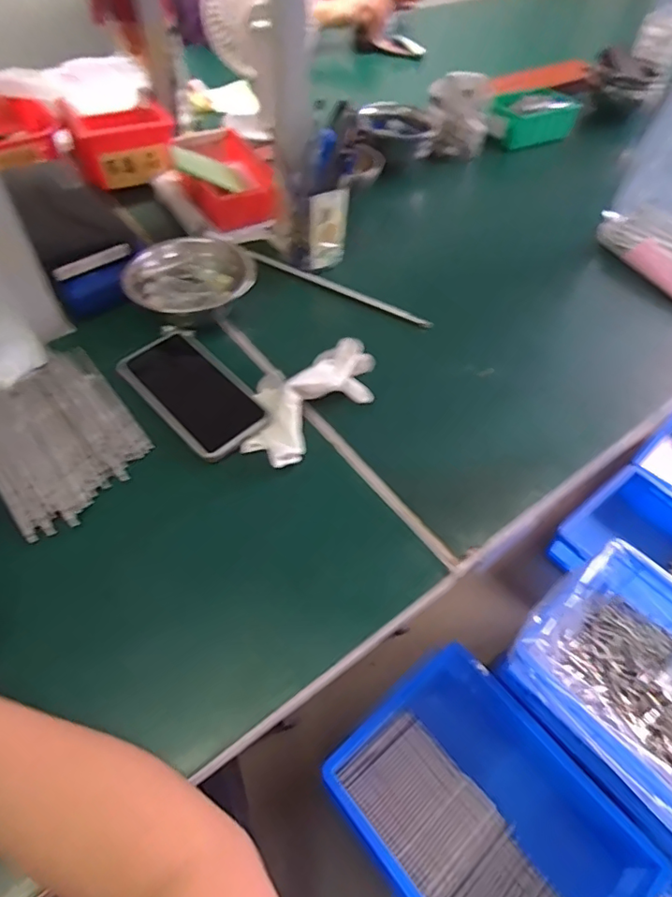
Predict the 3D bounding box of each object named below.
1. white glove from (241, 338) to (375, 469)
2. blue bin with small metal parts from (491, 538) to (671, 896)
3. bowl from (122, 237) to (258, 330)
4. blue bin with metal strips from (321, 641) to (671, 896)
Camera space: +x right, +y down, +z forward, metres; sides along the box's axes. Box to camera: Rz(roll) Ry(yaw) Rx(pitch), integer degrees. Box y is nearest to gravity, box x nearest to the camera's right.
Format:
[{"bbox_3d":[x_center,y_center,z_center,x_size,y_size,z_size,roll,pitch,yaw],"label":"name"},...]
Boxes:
[{"bbox_3d":[-0.025,-0.055,0.507,0.089,0.037,0.167,36,58,22],"label":"white glove"},{"bbox_3d":[0.507,0.382,0.821,0.312,0.142,0.407,-28,59,-23],"label":"blue bin with small metal parts"},{"bbox_3d":[-0.153,-0.180,0.567,0.116,0.040,0.114,2,52,-2],"label":"bowl"},{"bbox_3d":[0.223,0.561,0.810,0.316,0.141,0.401,-33,60,-25],"label":"blue bin with metal strips"}]

